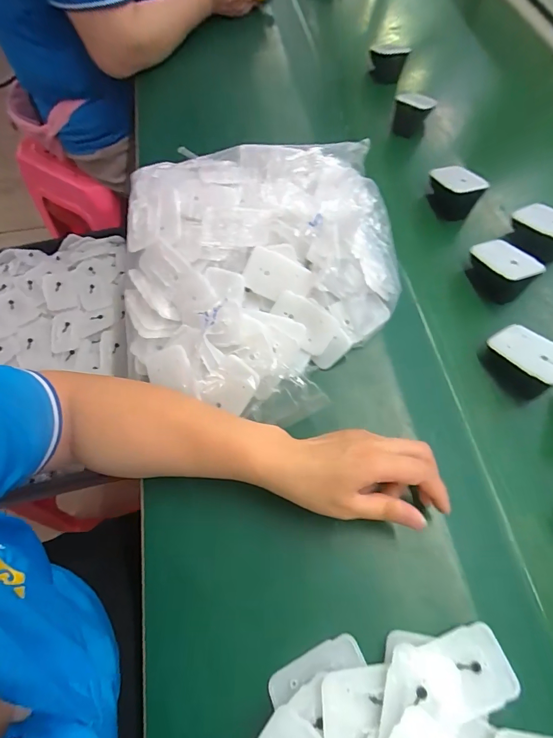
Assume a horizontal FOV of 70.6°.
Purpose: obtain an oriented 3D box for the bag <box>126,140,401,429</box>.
[{"bbox_3d":[-0.018,-0.104,0.393,0.274,0.070,0.296,-2,63,0],"label":"bag"}]

